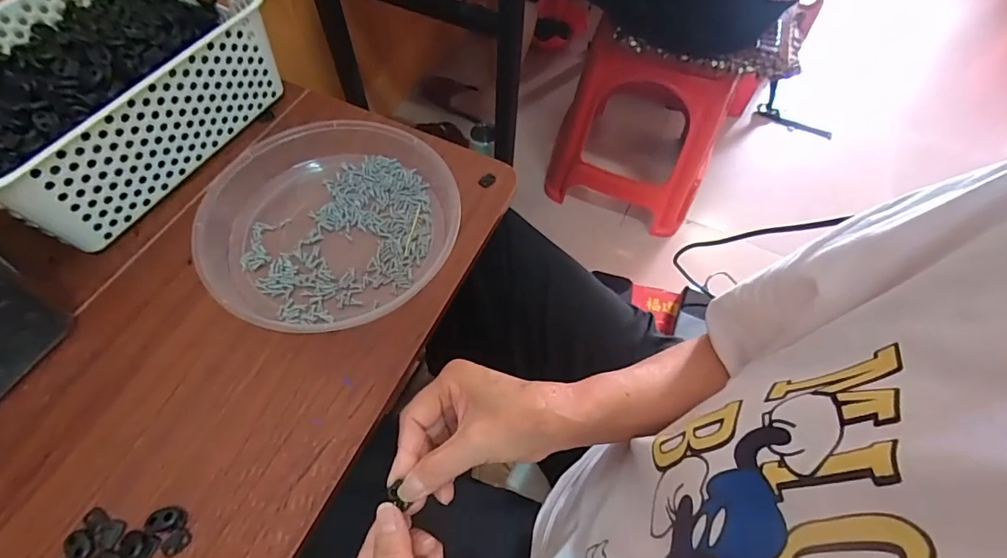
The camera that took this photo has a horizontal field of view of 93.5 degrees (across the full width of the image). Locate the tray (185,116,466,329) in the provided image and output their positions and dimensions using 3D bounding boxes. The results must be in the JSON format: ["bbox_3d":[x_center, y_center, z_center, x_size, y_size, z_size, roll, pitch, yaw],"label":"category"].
[{"bbox_3d":[-0.169,-0.061,0.452,0.219,0.045,0.231,1,60,-2],"label":"tray"}]

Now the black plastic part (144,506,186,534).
[{"bbox_3d":[-0.242,0.172,0.338,0.023,0.012,0.016,-14,62,-10],"label":"black plastic part"}]

